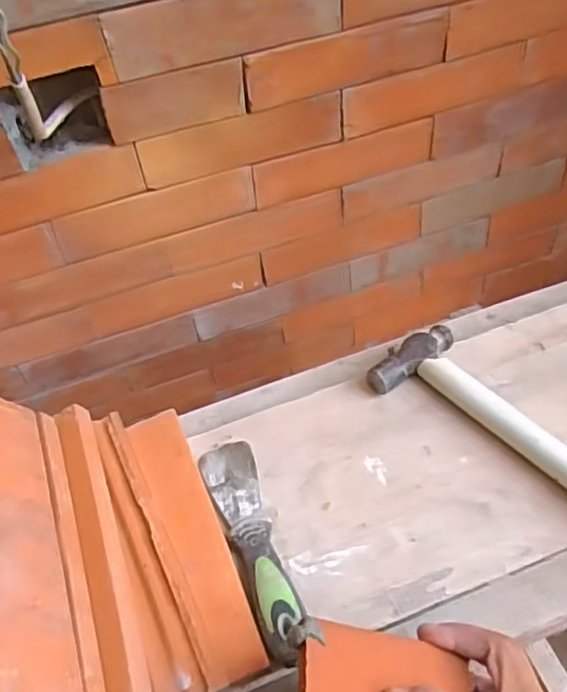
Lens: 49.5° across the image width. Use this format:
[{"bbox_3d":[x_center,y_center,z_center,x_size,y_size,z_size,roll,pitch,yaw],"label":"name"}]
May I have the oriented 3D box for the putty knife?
[{"bbox_3d":[-0.023,0.145,0.468,0.042,0.027,0.182,-18,50,-9],"label":"putty knife"}]

